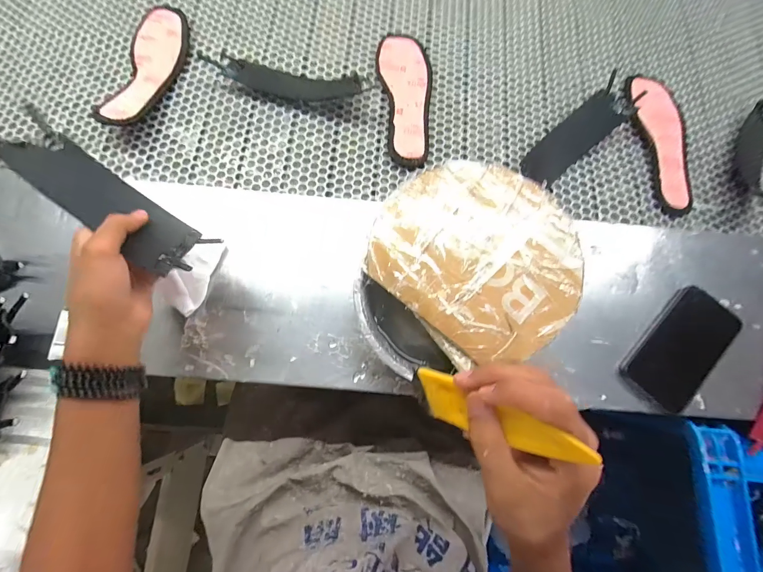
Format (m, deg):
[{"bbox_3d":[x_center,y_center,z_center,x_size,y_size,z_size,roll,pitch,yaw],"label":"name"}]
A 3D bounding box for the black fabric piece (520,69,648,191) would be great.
[{"bbox_3d":[0.283,-0.217,0.473,0.200,0.024,0.062,-44,94,0],"label":"black fabric piece"}]

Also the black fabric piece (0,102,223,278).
[{"bbox_3d":[-0.281,-0.091,0.320,0.224,0.016,0.062,36,53,-5],"label":"black fabric piece"}]

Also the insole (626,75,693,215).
[{"bbox_3d":[0.432,-0.224,0.500,0.085,0.018,0.242,4,77,-5],"label":"insole"}]

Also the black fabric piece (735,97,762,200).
[{"bbox_3d":[0.582,-0.218,0.498,0.062,0.021,0.196,21,77,4],"label":"black fabric piece"}]

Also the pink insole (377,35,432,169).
[{"bbox_3d":[0.041,-0.295,0.510,0.079,0.016,0.250,-6,77,-3],"label":"pink insole"}]

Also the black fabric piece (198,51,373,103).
[{"bbox_3d":[-0.154,-0.326,0.507,0.257,0.028,0.060,8,76,1],"label":"black fabric piece"}]

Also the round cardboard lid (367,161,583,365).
[{"bbox_3d":[0.107,-0.040,0.352,0.219,0.009,0.195,40,79,8],"label":"round cardboard lid"}]

